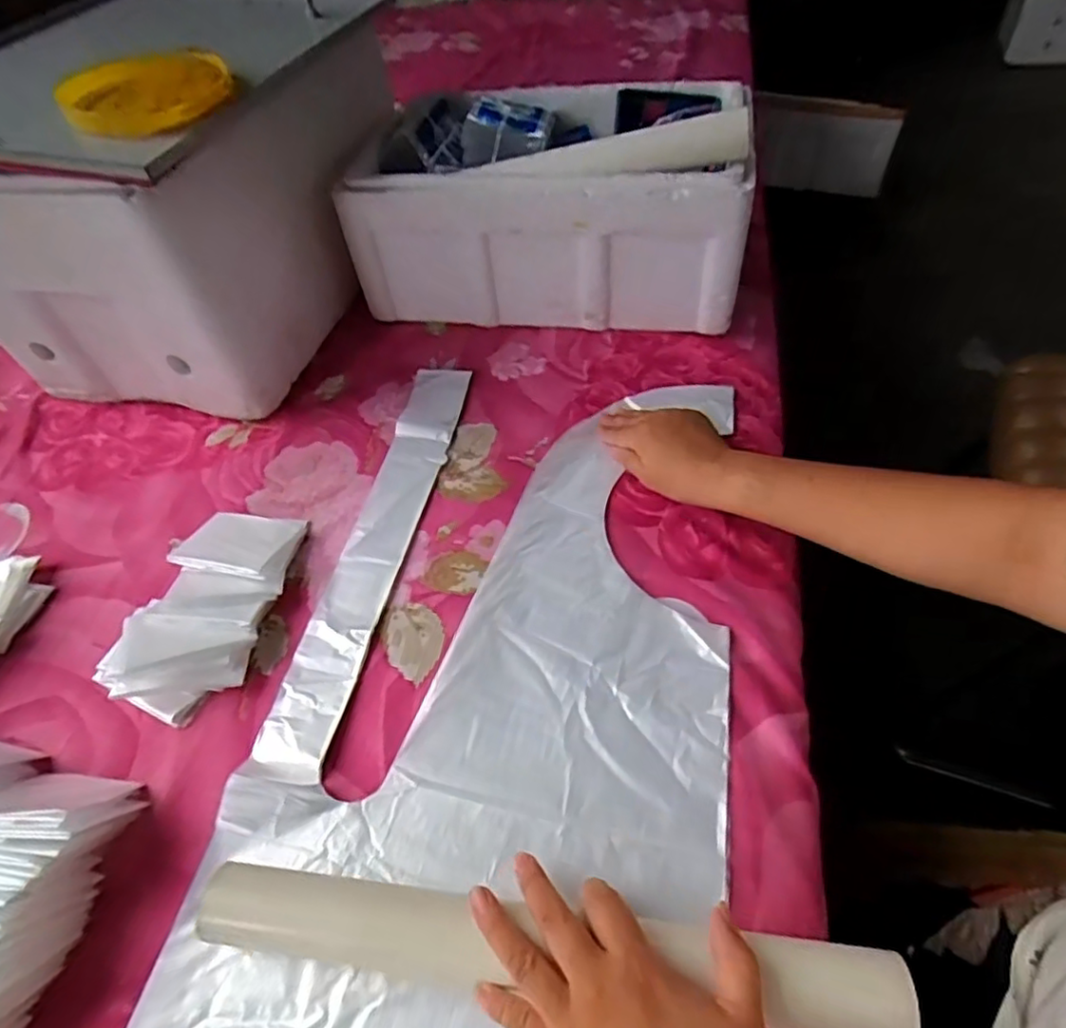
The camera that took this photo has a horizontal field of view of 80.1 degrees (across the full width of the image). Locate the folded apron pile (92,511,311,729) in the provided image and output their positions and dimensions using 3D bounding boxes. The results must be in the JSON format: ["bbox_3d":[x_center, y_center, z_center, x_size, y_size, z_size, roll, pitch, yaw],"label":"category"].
[{"bbox_3d":[-0.248,0.066,0.494,0.096,0.033,0.175,7,52,11],"label":"folded apron pile"}]

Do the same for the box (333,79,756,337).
[{"bbox_3d":[0.024,-0.342,0.702,0.394,0.182,0.242,6,52,10],"label":"box"}]

